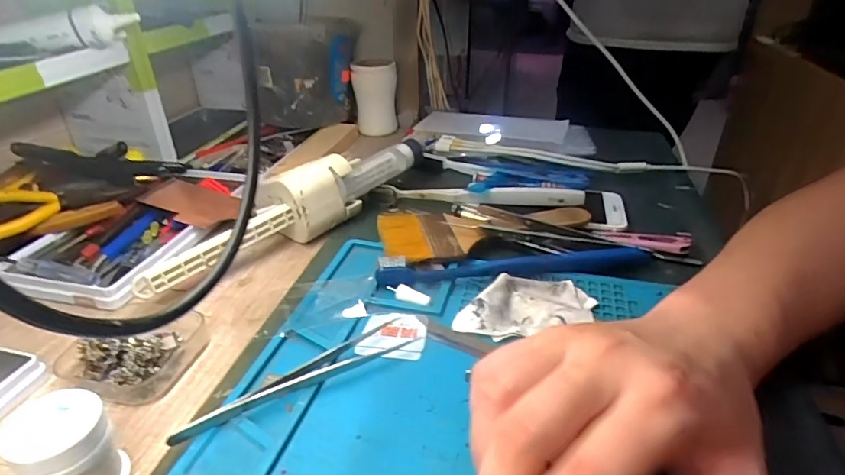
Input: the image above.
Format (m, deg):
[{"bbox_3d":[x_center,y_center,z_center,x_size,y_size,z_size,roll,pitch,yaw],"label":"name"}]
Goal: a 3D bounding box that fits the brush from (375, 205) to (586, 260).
[{"bbox_3d":[0.049,-0.013,0.381,0.161,0.018,0.062,-9,32,-13],"label":"brush"}]

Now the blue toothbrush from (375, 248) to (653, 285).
[{"bbox_3d":[0.065,0.015,0.342,0.191,0.012,0.020,-5,31,-7],"label":"blue toothbrush"}]

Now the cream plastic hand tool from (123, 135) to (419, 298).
[{"bbox_3d":[-0.096,-0.034,0.392,0.263,0.043,0.056,-26,39,-35],"label":"cream plastic hand tool"}]

